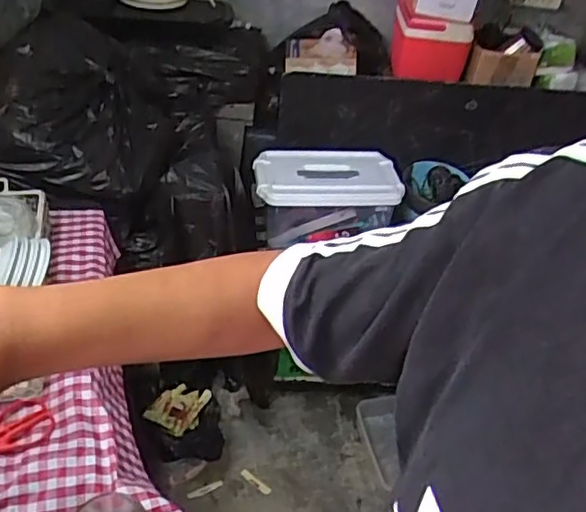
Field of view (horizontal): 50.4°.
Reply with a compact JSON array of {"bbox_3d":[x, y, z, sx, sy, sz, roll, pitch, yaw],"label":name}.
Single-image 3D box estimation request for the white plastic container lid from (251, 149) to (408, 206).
[{"bbox_3d":[0.093,-0.215,1.672,0.388,0.056,0.227,1,38,-6],"label":"white plastic container lid"}]

